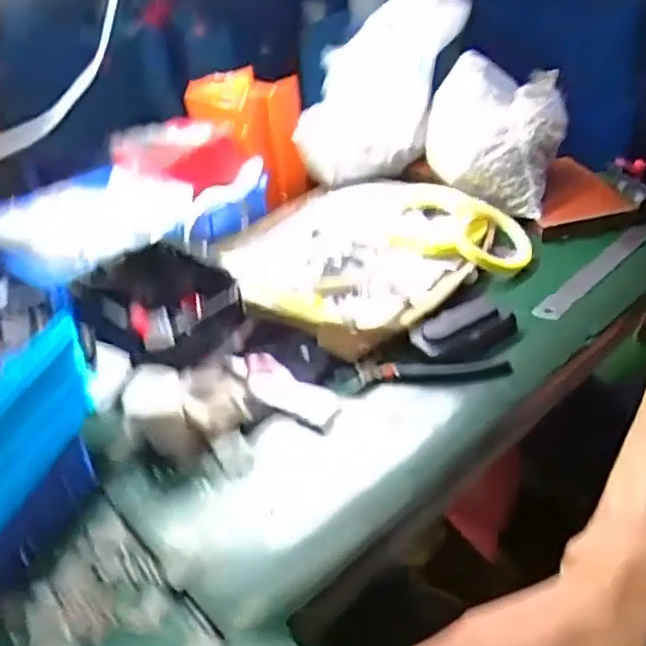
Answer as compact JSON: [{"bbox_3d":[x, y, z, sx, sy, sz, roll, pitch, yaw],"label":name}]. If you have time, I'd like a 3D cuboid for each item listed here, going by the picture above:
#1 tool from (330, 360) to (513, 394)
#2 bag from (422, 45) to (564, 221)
[{"bbox_3d":[0.088,0.048,0.605,0.155,0.020,0.026,-3,35,2],"label":"tool"},{"bbox_3d":[0.211,-0.235,0.826,0.154,0.137,0.142,9,37,19],"label":"bag"}]

